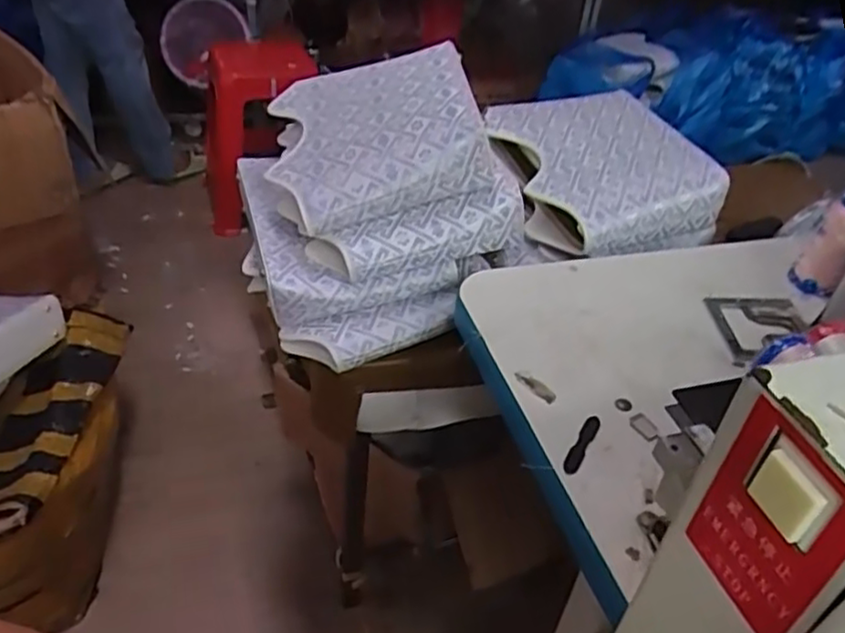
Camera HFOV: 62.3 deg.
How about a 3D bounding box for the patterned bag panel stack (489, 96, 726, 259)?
[{"bbox_3d":[0.241,-0.203,0.981,0.247,0.102,0.283,-10,42,-20],"label":"patterned bag panel stack"}]

